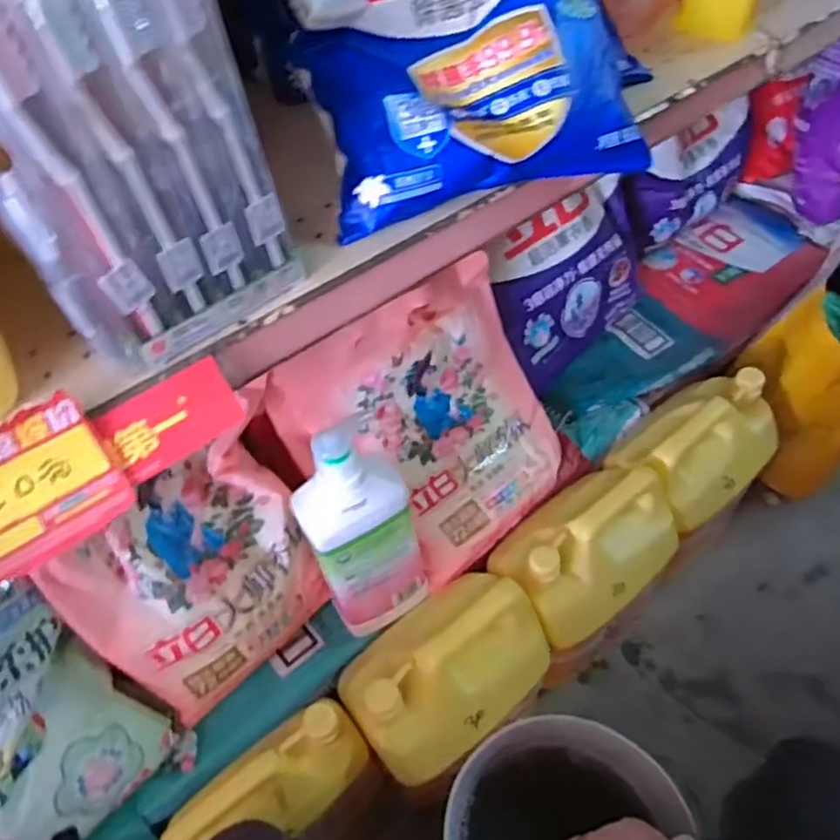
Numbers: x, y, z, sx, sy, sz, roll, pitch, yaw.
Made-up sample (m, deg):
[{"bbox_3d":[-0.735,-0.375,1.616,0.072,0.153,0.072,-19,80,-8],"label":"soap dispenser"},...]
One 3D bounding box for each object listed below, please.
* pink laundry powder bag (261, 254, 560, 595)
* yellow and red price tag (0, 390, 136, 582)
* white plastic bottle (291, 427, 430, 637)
[{"bbox_3d":[0.011,0.007,0.736,0.279,0.288,0.079,-34,16,-19],"label":"pink laundry powder bag"},{"bbox_3d":[-0.217,0.039,0.373,0.090,0.076,0.013,-32,20,-18],"label":"yellow and red price tag"},{"bbox_3d":[-0.050,0.109,0.619,0.096,0.237,0.080,-27,57,-16],"label":"white plastic bottle"}]

